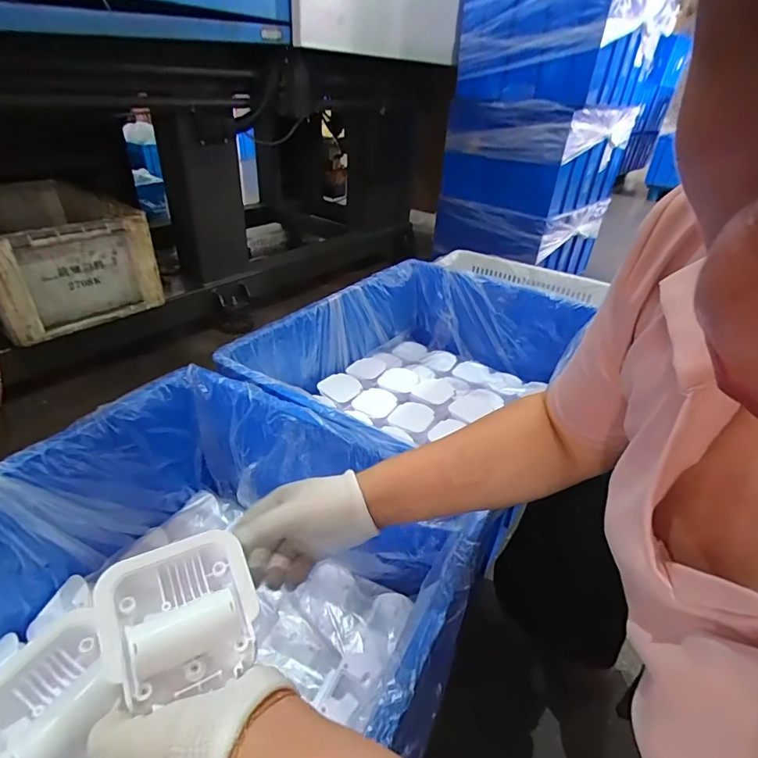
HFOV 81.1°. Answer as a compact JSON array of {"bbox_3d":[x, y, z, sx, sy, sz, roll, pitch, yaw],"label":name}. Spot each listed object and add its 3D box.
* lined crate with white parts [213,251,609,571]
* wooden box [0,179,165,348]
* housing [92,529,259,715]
[{"bbox_3d":[0.098,-0.019,0.966,0.497,0.222,0.728,27,40,31],"label":"lined crate with white parts"},{"bbox_3d":[-0.914,-0.360,1.222,0.563,0.286,0.398,27,40,31],"label":"wooden box"},{"bbox_3d":[-0.129,0.154,0.289,0.089,0.028,0.088,-7,63,-31],"label":"housing"}]

